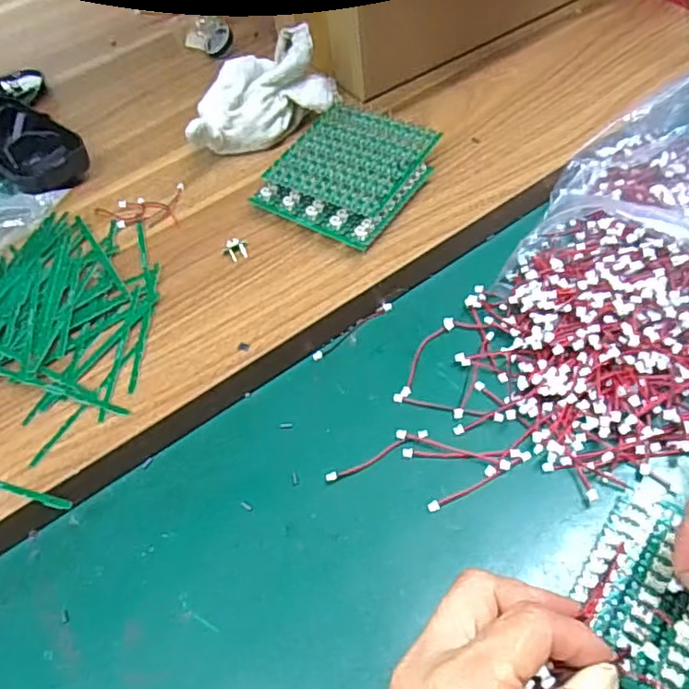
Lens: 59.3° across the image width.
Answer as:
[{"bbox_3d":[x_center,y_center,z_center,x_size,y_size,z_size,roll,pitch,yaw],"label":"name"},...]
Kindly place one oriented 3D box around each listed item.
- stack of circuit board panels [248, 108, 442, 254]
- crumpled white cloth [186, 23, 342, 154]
[{"bbox_3d":[0.005,-0.109,0.385,0.083,0.023,0.097,27,62,22],"label":"stack of circuit board panels"},{"bbox_3d":[-0.057,-0.172,0.415,0.109,0.061,0.068,-20,56,-8],"label":"crumpled white cloth"}]

